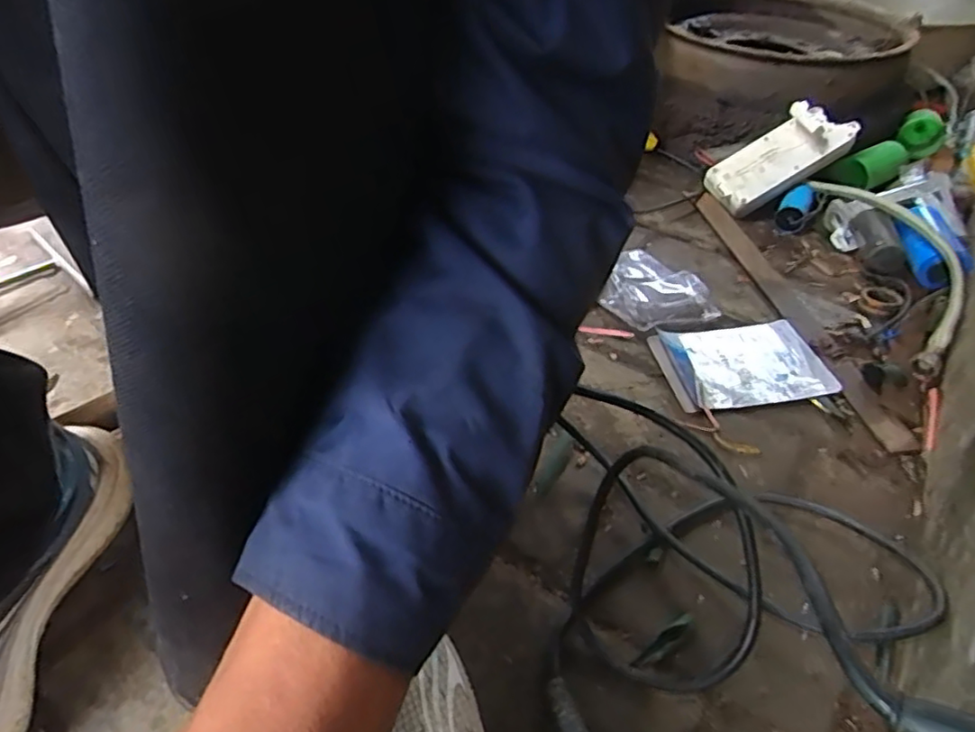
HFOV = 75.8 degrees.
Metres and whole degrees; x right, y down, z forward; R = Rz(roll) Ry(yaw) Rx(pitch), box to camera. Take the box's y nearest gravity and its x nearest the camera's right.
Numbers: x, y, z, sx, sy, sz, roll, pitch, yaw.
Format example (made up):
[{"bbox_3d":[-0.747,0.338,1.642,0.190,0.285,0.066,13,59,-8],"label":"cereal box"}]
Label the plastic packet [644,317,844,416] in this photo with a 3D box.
[{"bbox_3d":[0.236,-0.004,0.587,0.142,0.014,0.103,-5,43,-7],"label":"plastic packet"}]

